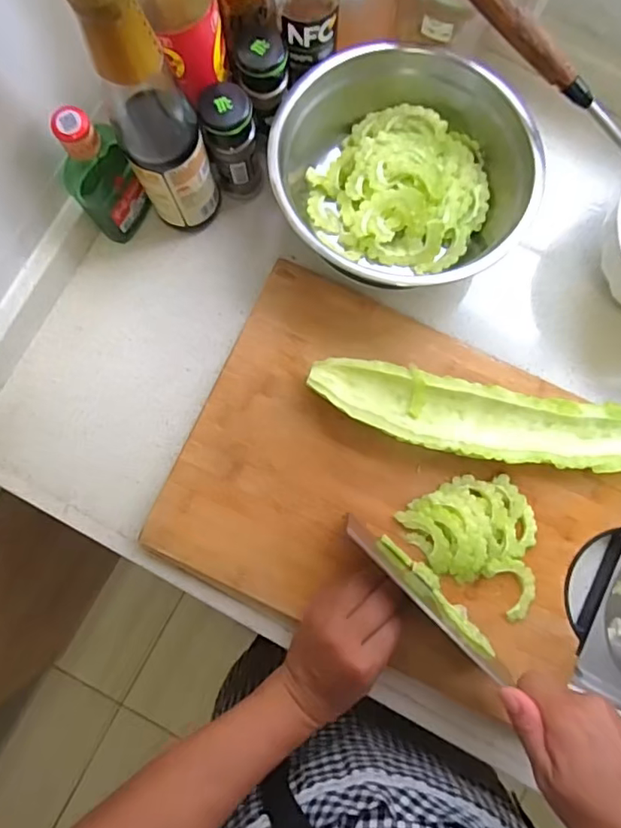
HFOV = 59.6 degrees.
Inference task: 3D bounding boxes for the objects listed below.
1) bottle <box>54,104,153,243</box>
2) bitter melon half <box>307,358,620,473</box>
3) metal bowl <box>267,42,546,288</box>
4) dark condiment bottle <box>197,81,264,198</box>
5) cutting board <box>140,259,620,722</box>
[{"bbox_3d":[-0.169,-0.191,0.443,0.052,0.138,0.037,-34,86,-4],"label":"bottle"},{"bbox_3d":[0.149,0.006,0.457,0.294,0.037,0.061,10,85,0],"label":"bitter melon half"},{"bbox_3d":[0.068,-0.192,0.447,0.196,0.089,0.176,20,85,1],"label":"metal bowl"},{"bbox_3d":[-0.067,-0.230,0.456,0.041,0.117,0.047,-19,85,-3],"label":"dark condiment bottle"},{"bbox_3d":[0.087,0.062,0.462,0.377,0.029,0.277,24,84,2],"label":"cutting board"}]

